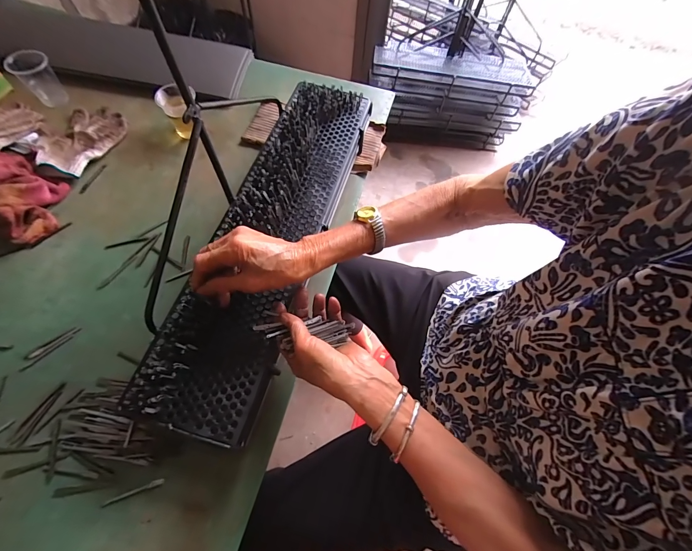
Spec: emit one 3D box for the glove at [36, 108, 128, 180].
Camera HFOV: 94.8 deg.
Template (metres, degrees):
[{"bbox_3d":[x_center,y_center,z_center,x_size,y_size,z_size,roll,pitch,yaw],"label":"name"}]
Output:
[{"bbox_3d":[-0.481,-0.250,0.582,0.106,0.028,0.165,12,63,2],"label":"glove"}]

